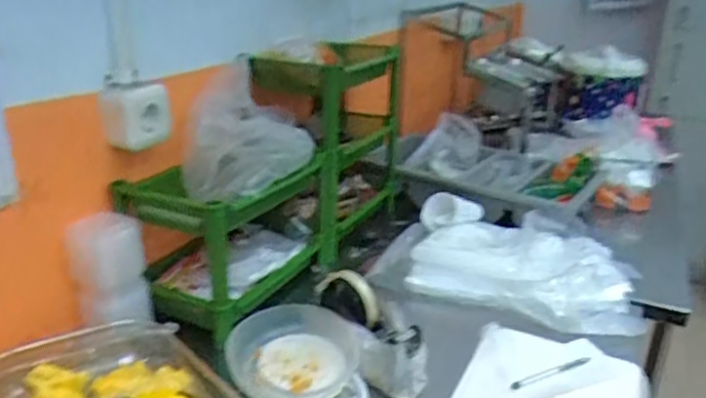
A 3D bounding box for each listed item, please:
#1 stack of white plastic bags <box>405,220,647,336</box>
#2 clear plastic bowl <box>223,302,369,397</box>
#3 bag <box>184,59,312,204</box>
[{"bbox_3d":[0.288,0.104,1.020,0.369,0.066,0.274,11,25,13],"label":"stack of white plastic bags"},{"bbox_3d":[-0.068,0.201,0.749,0.173,0.066,0.142,3,25,-2],"label":"clear plastic bowl"},{"bbox_3d":[-0.148,-0.093,0.902,0.133,0.167,0.181,14,25,28],"label":"bag"}]

